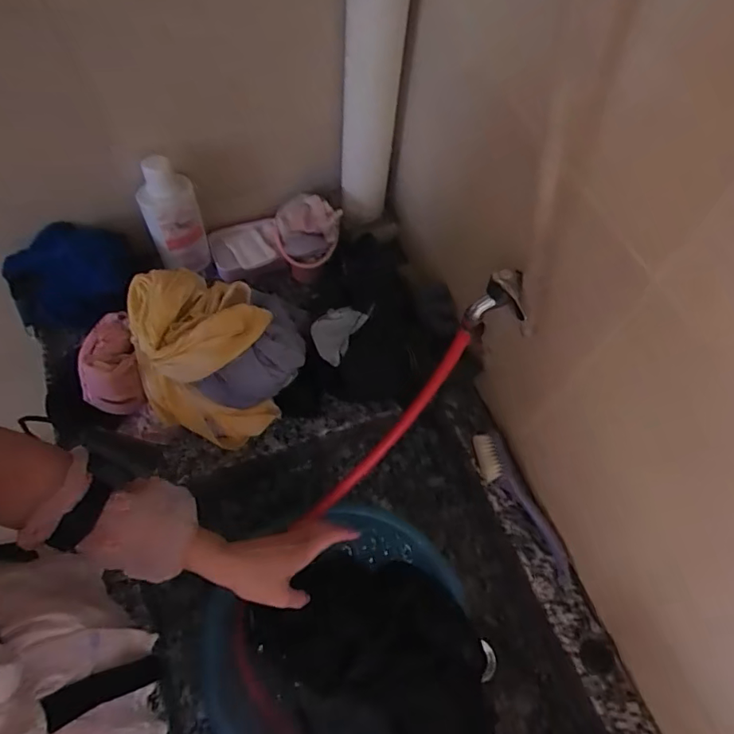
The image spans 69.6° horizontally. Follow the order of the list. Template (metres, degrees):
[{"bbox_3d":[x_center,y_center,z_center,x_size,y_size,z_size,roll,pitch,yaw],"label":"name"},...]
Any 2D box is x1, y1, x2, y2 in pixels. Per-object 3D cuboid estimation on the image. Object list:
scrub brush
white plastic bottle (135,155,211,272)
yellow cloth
[{"bbox_3d":[0.216,0.191,0.728,0.051,0.037,0.218,-21,65,-15],"label":"scrub brush"},{"bbox_3d":[-0.291,-0.221,0.795,0.076,0.195,0.062,-21,65,-15],"label":"white plastic bottle"},{"bbox_3d":[-0.210,-0.009,0.684,0.167,0.163,0.167,-3,62,-6],"label":"yellow cloth"}]

